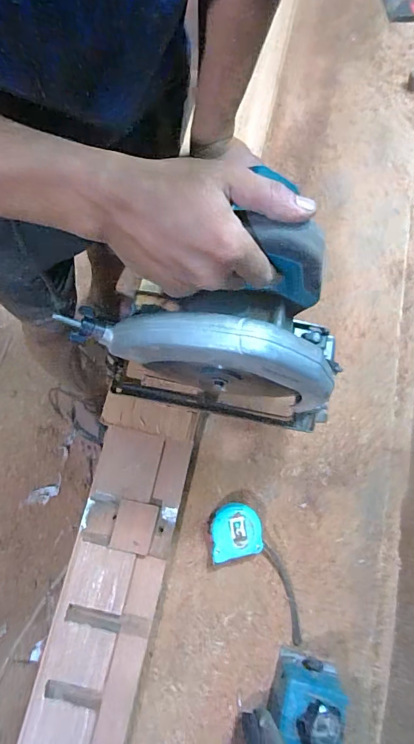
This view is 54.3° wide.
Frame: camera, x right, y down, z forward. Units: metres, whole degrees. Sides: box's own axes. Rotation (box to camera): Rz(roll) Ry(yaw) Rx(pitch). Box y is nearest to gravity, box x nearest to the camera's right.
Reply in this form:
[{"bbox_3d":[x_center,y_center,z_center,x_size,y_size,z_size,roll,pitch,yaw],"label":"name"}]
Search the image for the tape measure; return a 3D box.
[{"bbox_3d":[0.036,0.205,0.525,0.065,0.029,0.065,-9,80,-6],"label":"tape measure"}]

